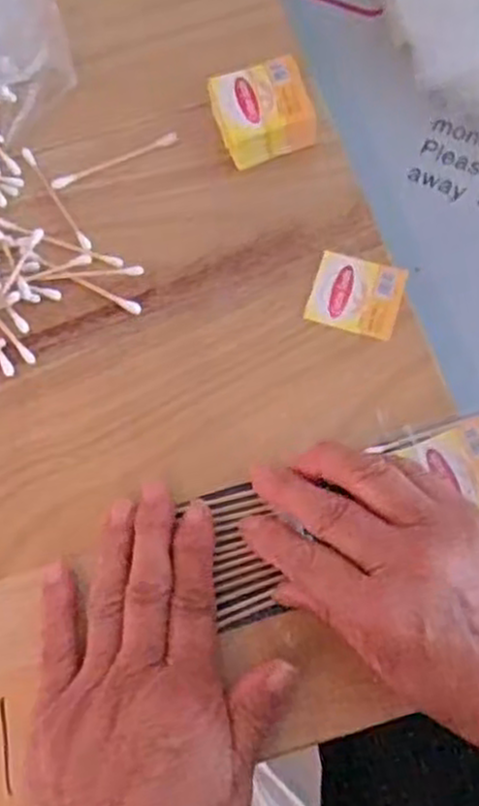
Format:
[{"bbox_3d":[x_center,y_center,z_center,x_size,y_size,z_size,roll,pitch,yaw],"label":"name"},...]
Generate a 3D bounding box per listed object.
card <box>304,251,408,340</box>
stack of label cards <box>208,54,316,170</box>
[{"bbox_3d":[0.058,-0.054,0.379,0.042,0.004,0.039,16,75,9],"label":"card"},{"bbox_3d":[0.012,-0.150,0.397,0.047,0.024,0.040,-17,73,-1],"label":"stack of label cards"}]

